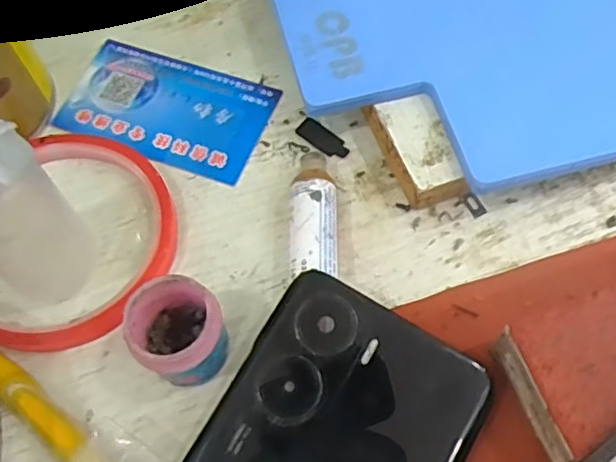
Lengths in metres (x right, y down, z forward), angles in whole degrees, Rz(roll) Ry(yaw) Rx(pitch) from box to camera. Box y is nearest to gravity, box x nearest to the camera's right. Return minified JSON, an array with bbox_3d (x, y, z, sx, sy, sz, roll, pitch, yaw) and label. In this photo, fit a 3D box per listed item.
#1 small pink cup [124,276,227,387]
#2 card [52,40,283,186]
[{"bbox_3d":[-0.042,0.036,0.209,0.029,0.038,0.030,-1,63,3],"label":"small pink cup"},{"bbox_3d":[-0.062,-0.055,0.274,0.088,0.004,0.052,19,66,12],"label":"card"}]

